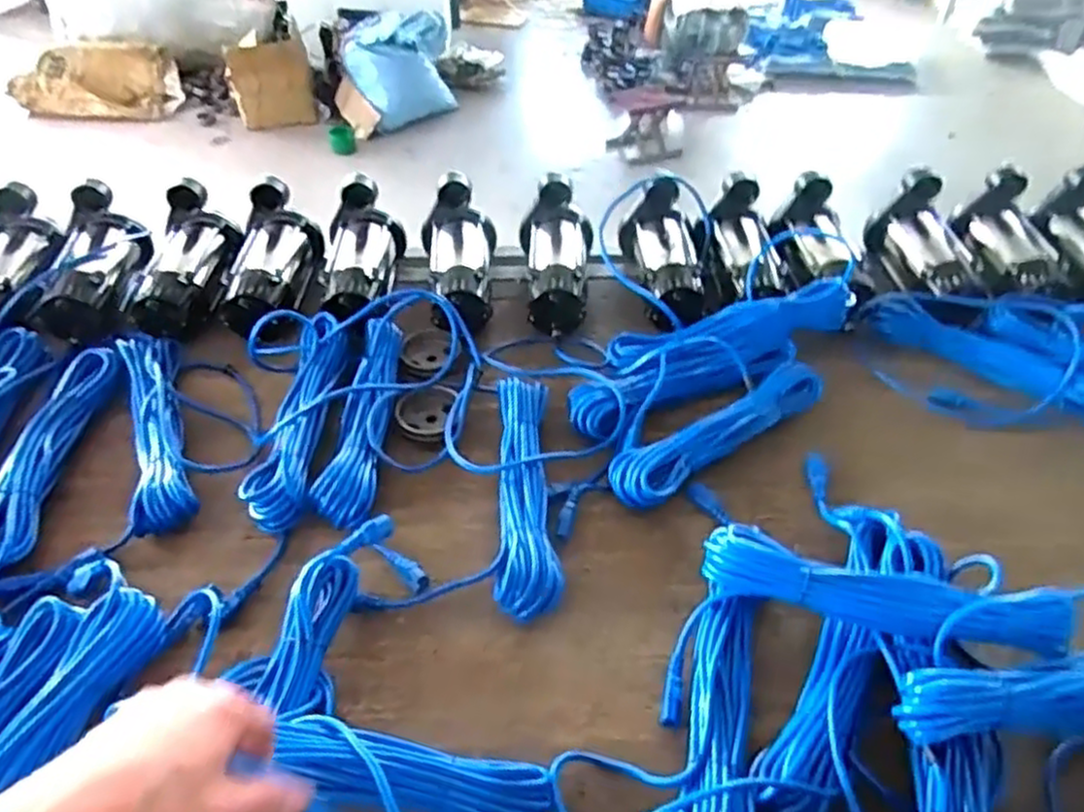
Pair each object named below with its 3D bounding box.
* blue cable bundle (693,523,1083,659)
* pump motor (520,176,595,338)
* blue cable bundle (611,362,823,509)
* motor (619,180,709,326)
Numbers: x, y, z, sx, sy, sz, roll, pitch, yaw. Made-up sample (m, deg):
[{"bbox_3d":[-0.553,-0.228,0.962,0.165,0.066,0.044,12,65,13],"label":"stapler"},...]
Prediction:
[{"bbox_3d":[0.328,0.180,0.714,0.338,0.051,0.068,13,45,12],"label":"blue cable bundle"},{"bbox_3d":[0.022,-0.235,1.173,0.113,0.097,0.276,0,57,0],"label":"pump motor"},{"bbox_3d":[0.229,0.039,0.955,0.345,0.050,0.081,-26,50,-25],"label":"blue cable bundle"},{"bbox_3d":[0.194,-0.229,1.151,0.138,0.121,0.263,0,44,-1],"label":"motor"}]

